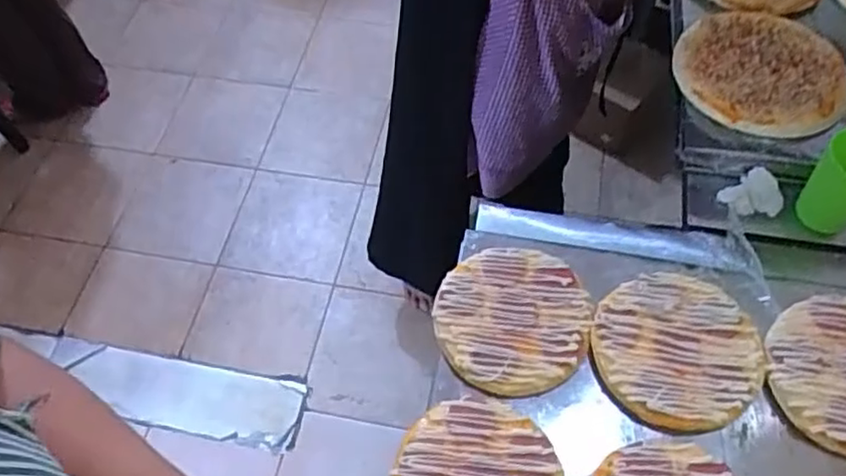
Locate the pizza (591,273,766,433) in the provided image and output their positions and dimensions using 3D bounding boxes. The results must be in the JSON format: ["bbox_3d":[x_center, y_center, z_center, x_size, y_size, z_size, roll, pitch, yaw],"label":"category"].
[{"bbox_3d":[0.242,0.104,0.628,0.153,0.012,0.147,0,60,0],"label":"pizza"}]

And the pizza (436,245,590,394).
[{"bbox_3d":[0.090,0.078,0.648,0.149,0.016,0.142,0,60,0],"label":"pizza"}]

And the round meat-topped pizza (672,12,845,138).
[{"bbox_3d":[0.423,-0.210,0.813,0.199,0.024,0.199,0,60,0],"label":"round meat-topped pizza"}]

